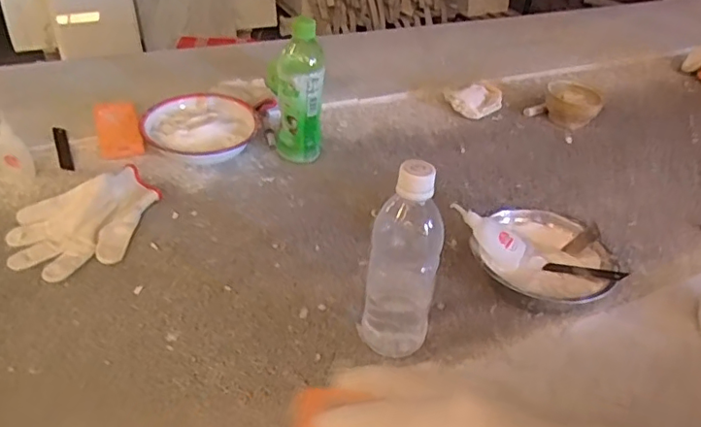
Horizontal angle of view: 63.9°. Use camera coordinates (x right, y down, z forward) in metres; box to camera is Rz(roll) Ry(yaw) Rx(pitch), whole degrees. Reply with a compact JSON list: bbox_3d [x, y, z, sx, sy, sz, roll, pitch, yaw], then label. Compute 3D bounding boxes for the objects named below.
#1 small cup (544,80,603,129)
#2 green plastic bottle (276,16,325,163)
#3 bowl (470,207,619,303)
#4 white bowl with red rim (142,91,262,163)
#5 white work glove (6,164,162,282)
[{"bbox_3d":[0.395,-0.190,1.003,0.096,0.054,0.101,3,39,-2],"label":"small cup"},{"bbox_3d":[-0.069,-0.166,0.781,0.067,0.197,0.056,-1,39,-7],"label":"green plastic bottle"},{"bbox_3d":[0.222,0.062,0.660,0.149,0.052,0.151,3,39,-2],"label":"bowl"},{"bbox_3d":[-0.221,-0.126,0.834,0.158,0.047,0.144,3,39,-2],"label":"white bowl with red rim"},{"bbox_3d":[-0.307,0.008,0.665,0.174,0.037,0.123,-24,47,-32],"label":"white work glove"}]

